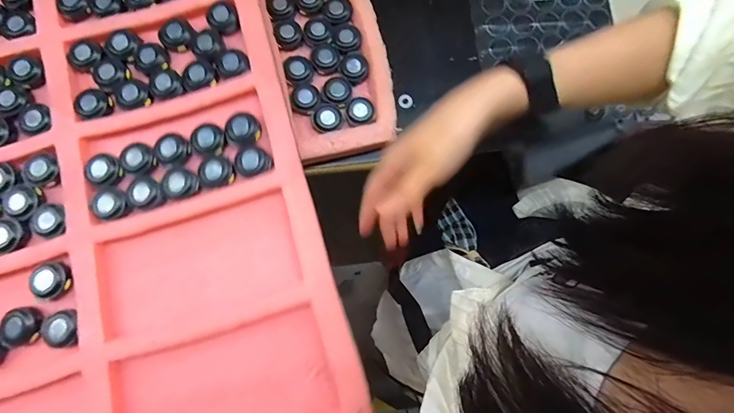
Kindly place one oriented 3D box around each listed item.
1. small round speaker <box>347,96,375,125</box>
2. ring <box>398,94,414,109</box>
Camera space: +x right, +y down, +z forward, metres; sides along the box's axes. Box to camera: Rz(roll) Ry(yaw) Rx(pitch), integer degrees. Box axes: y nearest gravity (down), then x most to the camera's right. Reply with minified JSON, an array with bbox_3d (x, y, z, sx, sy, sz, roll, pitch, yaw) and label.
[{"bbox_3d":[-0.006,-0.095,0.354,0.027,0.009,0.025,0,84,-3],"label":"small round speaker"},{"bbox_3d":[0.041,-0.111,0.379,0.015,0.004,0.015,0,84,-3],"label":"ring"}]

